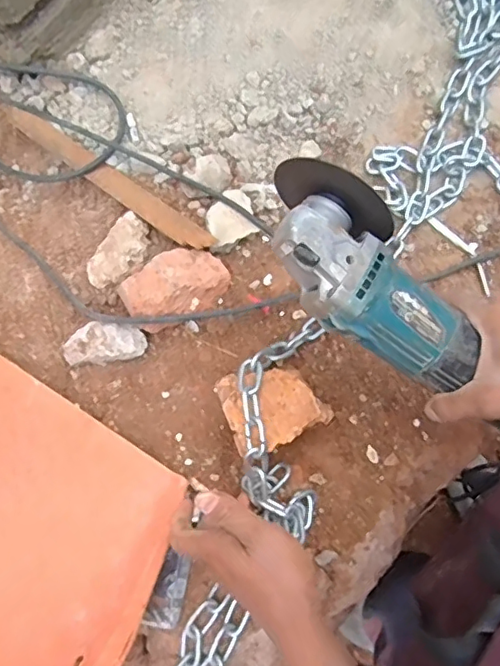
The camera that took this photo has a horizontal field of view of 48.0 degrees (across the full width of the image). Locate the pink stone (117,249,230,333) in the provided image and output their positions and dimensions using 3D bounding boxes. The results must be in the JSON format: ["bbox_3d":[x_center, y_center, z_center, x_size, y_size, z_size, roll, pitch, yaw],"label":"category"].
[{"bbox_3d":[-0.080,-0.051,0.593,0.113,0.047,0.070,-25,78,-3],"label":"pink stone"}]

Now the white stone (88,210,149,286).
[{"bbox_3d":[-0.142,-0.088,0.615,0.043,0.023,0.083,33,84,13],"label":"white stone"}]

